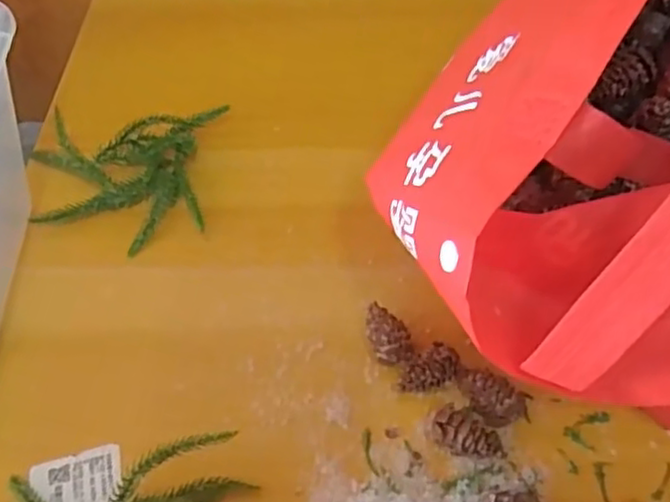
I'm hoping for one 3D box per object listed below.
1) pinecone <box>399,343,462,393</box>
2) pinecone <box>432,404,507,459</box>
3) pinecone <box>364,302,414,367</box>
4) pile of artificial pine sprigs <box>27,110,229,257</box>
[{"bbox_3d":[0.049,0.064,0.359,0.032,0.025,0.017,-27,57,-10],"label":"pinecone"},{"bbox_3d":[0.066,0.094,0.339,0.036,0.020,0.020,20,62,20],"label":"pinecone"},{"bbox_3d":[0.029,0.047,0.374,0.022,0.019,0.035,-13,56,-1],"label":"pinecone"},{"bbox_3d":[-0.138,-0.050,0.442,0.134,0.040,0.099,-10,56,1],"label":"pile of artificial pine sprigs"}]

